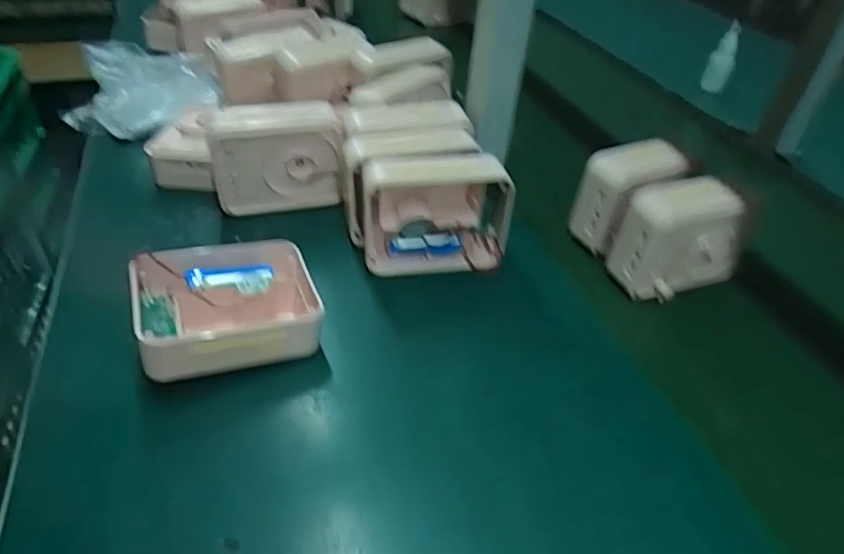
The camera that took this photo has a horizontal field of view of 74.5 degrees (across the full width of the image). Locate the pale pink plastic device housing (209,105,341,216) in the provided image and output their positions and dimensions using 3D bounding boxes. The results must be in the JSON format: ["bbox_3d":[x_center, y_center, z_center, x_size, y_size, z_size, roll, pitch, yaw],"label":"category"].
[{"bbox_3d":[-0.147,-0.120,0.565,0.126,0.097,0.046,-10,42,-17],"label":"pale pink plastic device housing"}]

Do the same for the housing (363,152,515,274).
[{"bbox_3d":[0.011,-0.056,0.509,0.133,0.105,0.044,-1,40,-8],"label":"housing"}]

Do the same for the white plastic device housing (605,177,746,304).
[{"bbox_3d":[0.237,-0.034,0.519,0.105,0.094,0.058,-10,42,-17],"label":"white plastic device housing"}]

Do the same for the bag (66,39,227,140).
[{"bbox_3d":[-0.368,-0.263,0.733,0.142,0.096,0.167,16,41,13],"label":"bag"}]

